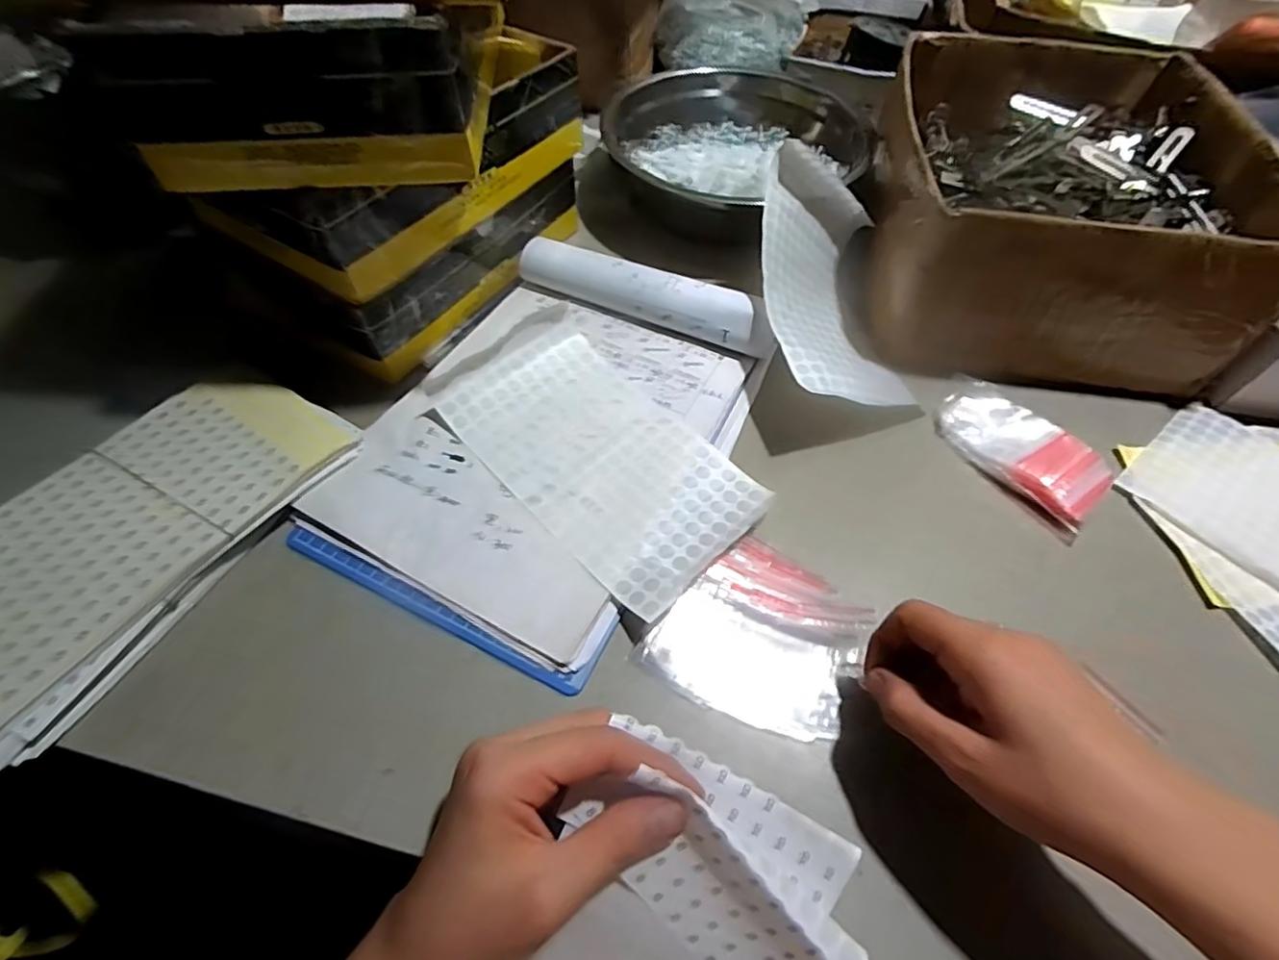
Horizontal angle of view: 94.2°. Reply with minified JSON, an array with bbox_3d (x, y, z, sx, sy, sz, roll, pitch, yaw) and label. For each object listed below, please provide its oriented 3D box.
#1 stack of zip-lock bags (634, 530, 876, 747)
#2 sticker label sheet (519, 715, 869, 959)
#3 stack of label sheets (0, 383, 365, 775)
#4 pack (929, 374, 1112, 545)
[{"bbox_3d":[0.071,0.087,0.341,0.108,0.017,0.102,28,59,17],"label":"stack of zip-lock bags"},{"bbox_3d":[0.009,0.213,0.269,0.127,0.025,0.170,30,99,7],"label":"sticker label sheet"},{"bbox_3d":[-0.304,0.029,0.359,0.124,0.031,0.249,26,59,16],"label":"stack of label sheets"},{"bbox_3d":[0.266,-0.022,0.419,0.064,0.023,0.121,-33,62,-22],"label":"pack"}]

